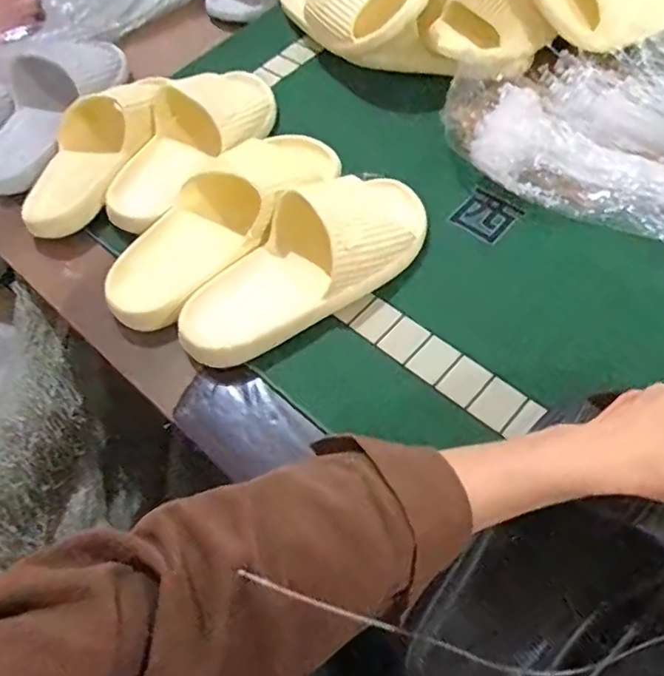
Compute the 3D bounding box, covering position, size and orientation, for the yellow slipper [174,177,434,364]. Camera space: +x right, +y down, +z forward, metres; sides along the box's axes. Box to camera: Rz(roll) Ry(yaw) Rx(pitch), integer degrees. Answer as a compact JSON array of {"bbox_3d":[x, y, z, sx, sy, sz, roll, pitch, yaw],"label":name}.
[{"bbox_3d":[-0.024,-0.071,0.509,0.245,0.063,0.095,-30,59,-12],"label":"yellow slipper"}]

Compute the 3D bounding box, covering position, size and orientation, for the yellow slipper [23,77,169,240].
[{"bbox_3d":[-0.250,-0.194,0.621,0.097,0.058,0.218,18,61,18],"label":"yellow slipper"}]

